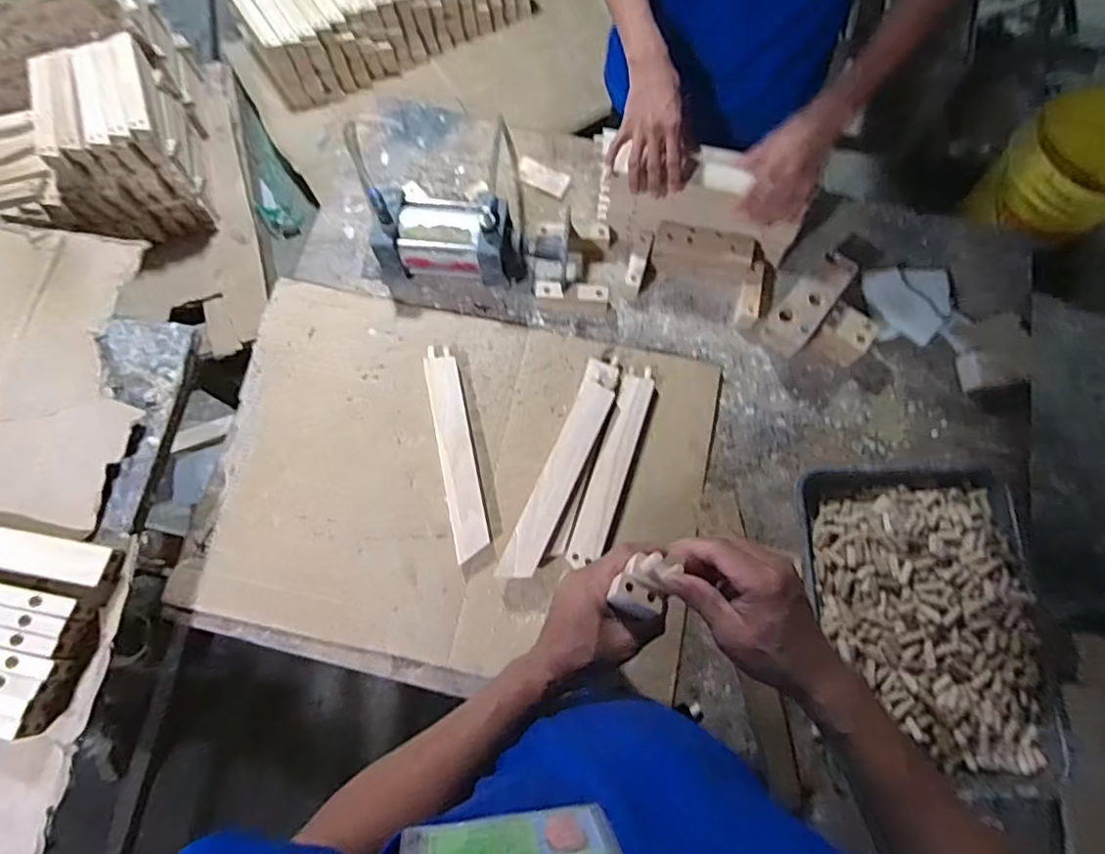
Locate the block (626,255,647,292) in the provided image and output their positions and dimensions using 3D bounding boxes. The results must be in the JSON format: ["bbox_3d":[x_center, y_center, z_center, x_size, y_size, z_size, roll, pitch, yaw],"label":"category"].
[{"bbox_3d":[0.122,-0.227,0.876,0.025,0.014,0.049,9,85,2],"label":"block"}]

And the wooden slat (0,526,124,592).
[{"bbox_3d":[-0.647,0.135,0.686,0.293,0.019,0.044,10,72,2],"label":"wooden slat"}]

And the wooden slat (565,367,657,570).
[{"bbox_3d":[0.083,0.051,0.809,0.048,0.025,0.278,18,73,5],"label":"wooden slat"}]

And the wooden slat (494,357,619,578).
[{"bbox_3d":[0.017,0.048,0.790,0.050,0.020,0.316,22,75,8],"label":"wooden slat"}]

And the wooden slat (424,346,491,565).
[{"bbox_3d":[-0.131,0.030,0.811,0.046,0.020,0.287,-12,73,-5],"label":"wooden slat"}]

